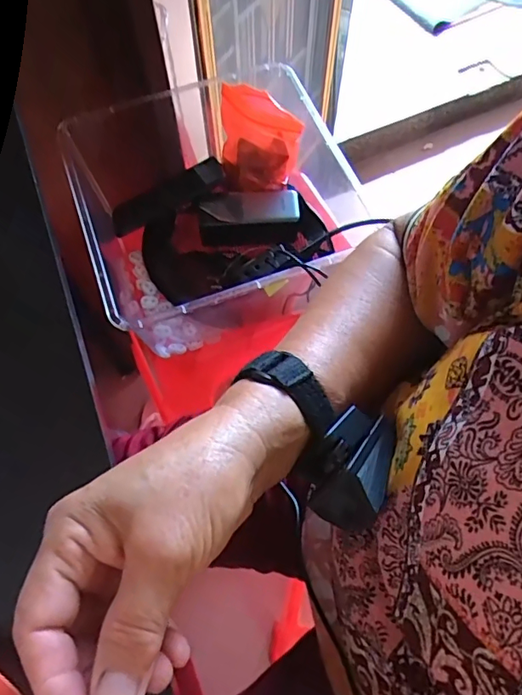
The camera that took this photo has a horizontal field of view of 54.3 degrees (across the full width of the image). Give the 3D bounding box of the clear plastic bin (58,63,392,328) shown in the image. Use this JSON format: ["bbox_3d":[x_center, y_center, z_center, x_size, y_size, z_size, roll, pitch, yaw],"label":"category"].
[{"bbox_3d":[-0.055,-0.171,0.633,0.311,0.146,0.325,-16,65,-8],"label":"clear plastic bin"}]

